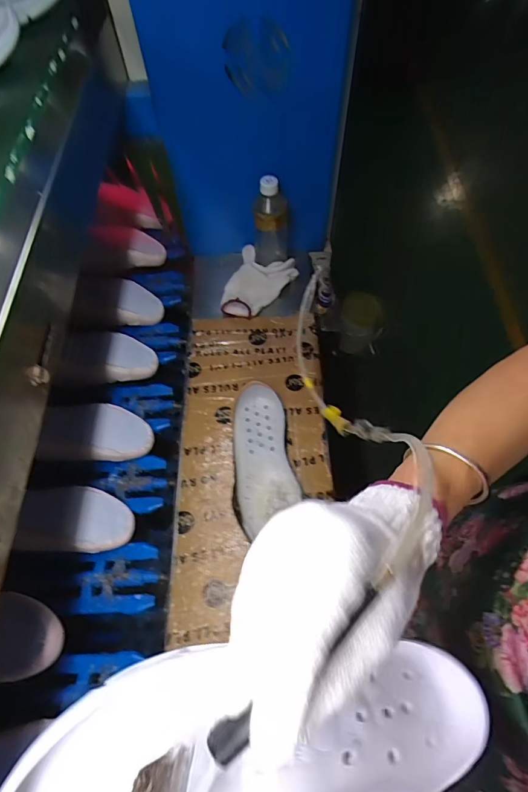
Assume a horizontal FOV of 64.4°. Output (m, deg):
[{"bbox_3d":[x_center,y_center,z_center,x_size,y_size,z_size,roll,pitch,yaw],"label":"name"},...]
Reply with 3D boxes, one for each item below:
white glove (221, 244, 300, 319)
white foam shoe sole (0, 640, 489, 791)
[{"bbox_3d":[-0.009,-0.206,0.783,0.113,0.048,0.131,18,65,10],"label":"white glove"},{"bbox_3d":[0.014,0.177,0.207,0.255,0.037,0.090,10,59,-24],"label":"white foam shoe sole"}]

